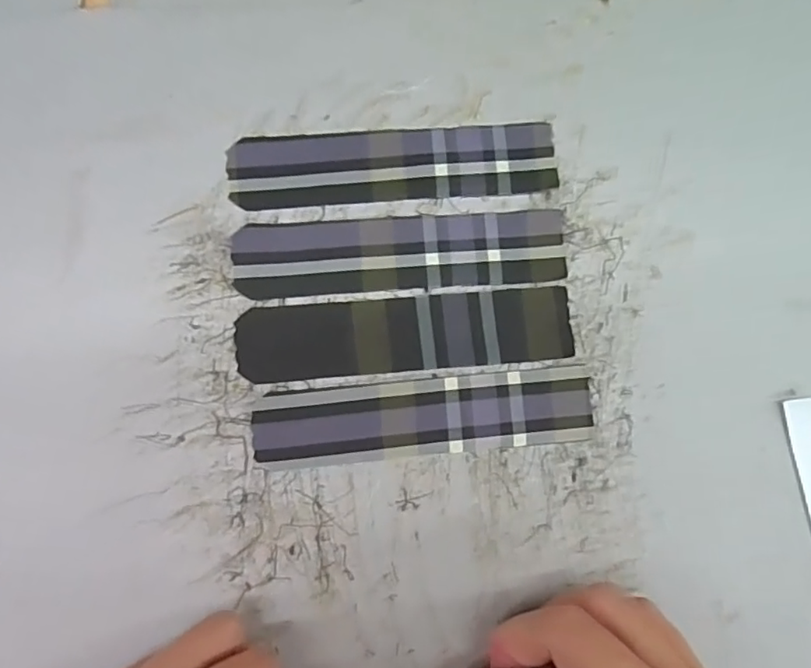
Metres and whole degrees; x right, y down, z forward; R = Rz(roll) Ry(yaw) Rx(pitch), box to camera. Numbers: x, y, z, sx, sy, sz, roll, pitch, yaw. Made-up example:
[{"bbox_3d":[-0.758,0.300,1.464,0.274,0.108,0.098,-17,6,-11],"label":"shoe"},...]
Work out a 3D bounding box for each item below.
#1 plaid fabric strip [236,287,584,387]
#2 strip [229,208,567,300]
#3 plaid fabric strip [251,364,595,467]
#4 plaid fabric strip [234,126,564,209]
[{"bbox_3d":[0.001,0.000,0.249,0.140,0.004,0.032,-4,84,-5],"label":"plaid fabric strip"},{"bbox_3d":[-0.001,-0.035,0.251,0.140,0.004,0.033,-4,84,-5],"label":"strip"},{"bbox_3d":[0.009,0.034,0.245,0.141,0.004,0.032,-4,84,-5],"label":"plaid fabric strip"},{"bbox_3d":[-0.004,-0.074,0.256,0.140,0.004,0.032,-4,84,-5],"label":"plaid fabric strip"}]

